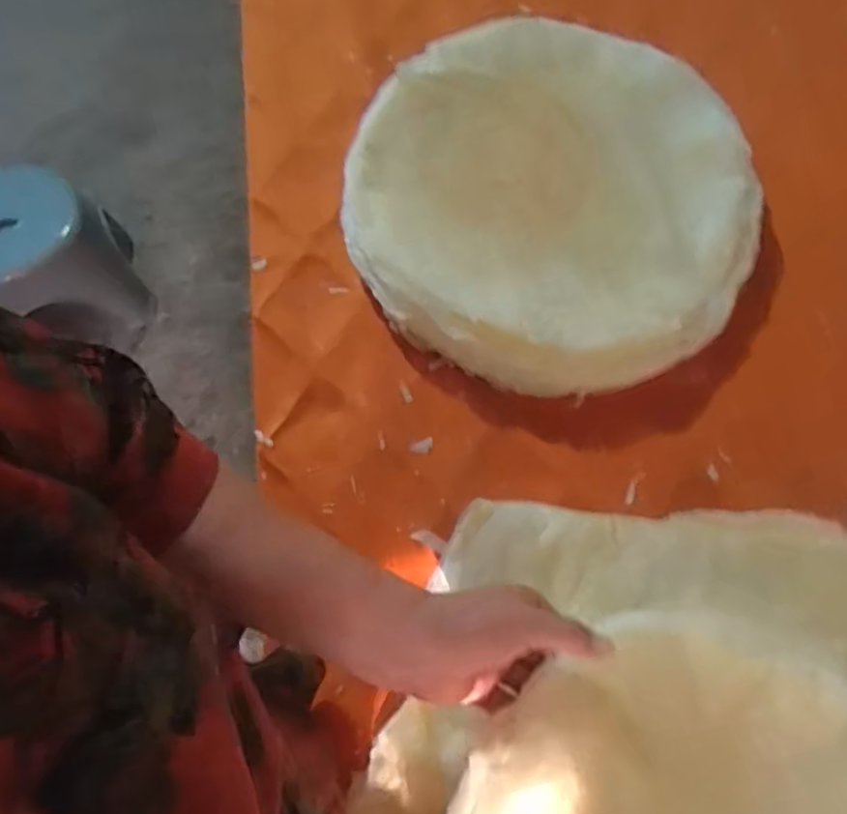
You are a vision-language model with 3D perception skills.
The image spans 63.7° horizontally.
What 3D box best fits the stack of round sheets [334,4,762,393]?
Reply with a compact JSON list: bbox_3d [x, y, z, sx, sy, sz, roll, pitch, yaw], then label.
[{"bbox_3d":[0.116,-0.202,0.653,0.363,0.065,0.368,3,70,3],"label":"stack of round sheets"}]

